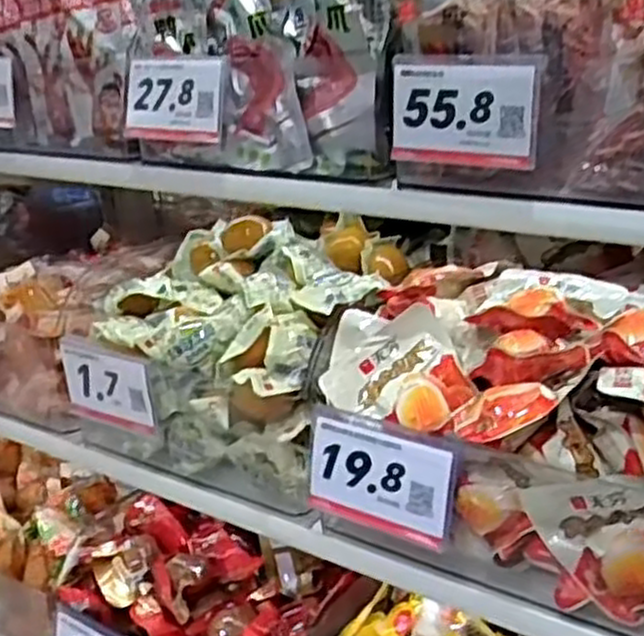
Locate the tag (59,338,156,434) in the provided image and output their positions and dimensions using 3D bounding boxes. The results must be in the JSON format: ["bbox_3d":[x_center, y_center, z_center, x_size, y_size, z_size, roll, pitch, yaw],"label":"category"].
[{"bbox_3d":[-0.170,0.055,0.635,0.097,0.070,0.009,11,24,31],"label":"tag"}]

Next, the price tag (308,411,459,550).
[{"bbox_3d":[0.036,0.101,0.500,0.098,0.069,0.008,7,7,30],"label":"price tag"}]

